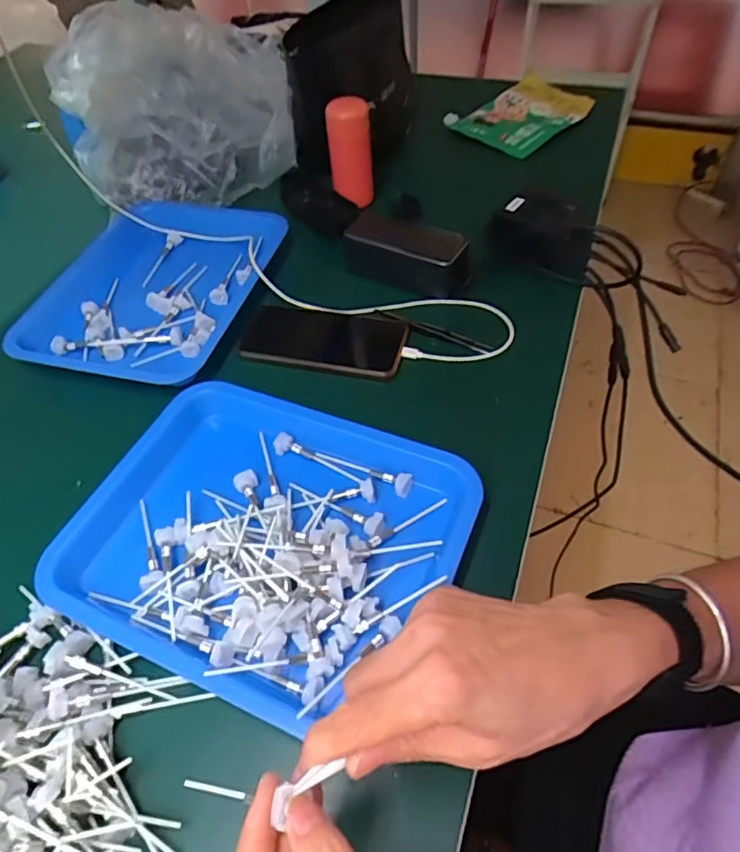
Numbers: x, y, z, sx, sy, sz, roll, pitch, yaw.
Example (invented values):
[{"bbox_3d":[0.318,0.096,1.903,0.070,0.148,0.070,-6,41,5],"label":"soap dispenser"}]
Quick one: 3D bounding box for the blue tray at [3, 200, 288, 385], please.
[{"bbox_3d":[-0.246,-0.159,0.627,0.239,0.031,0.281,11,53,12],"label":"blue tray"}]

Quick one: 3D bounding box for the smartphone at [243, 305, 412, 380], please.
[{"bbox_3d":[-0.046,-0.088,0.565,0.160,0.008,0.078,10,53,11],"label":"smartphone"}]

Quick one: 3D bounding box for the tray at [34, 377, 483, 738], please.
[{"bbox_3d":[-0.084,0.074,0.421,0.282,0.037,0.217,18,55,17],"label":"tray"}]

